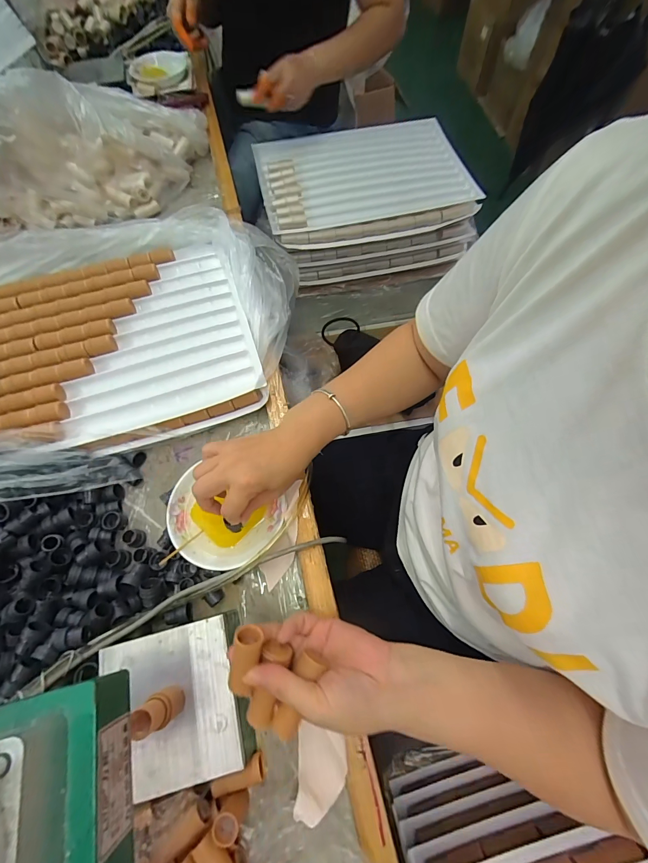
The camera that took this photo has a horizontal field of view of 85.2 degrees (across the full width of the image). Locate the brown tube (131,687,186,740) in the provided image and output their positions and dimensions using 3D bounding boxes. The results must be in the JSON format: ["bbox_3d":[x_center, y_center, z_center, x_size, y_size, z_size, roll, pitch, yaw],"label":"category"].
[{"bbox_3d":[-0.137,0.232,0.295,0.020,0.062,0.022,0,67,1],"label":"brown tube"}]

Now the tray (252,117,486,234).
[{"bbox_3d":[0.086,-0.586,0.794,0.448,0.020,0.313,-12,67,-5],"label":"tray"}]

